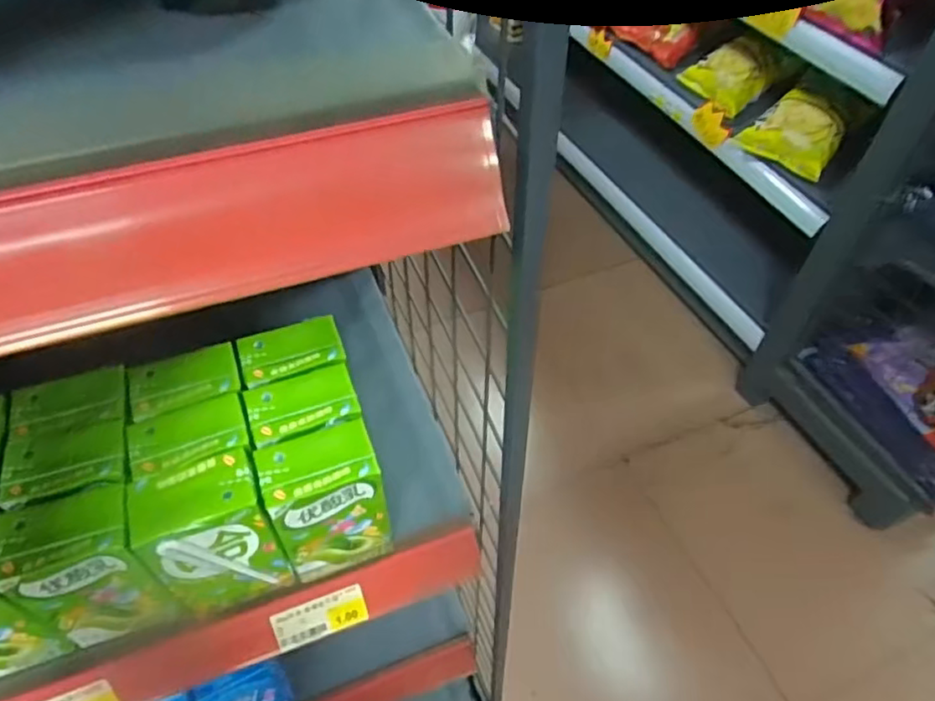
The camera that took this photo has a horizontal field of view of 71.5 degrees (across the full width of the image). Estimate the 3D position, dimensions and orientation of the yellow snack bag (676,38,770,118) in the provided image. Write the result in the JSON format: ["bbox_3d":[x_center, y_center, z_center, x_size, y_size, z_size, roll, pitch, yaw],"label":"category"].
[{"bbox_3d":[0.547,-0.590,1.372,0.089,0.103,0.183,-15,51,-13],"label":"yellow snack bag"}]

